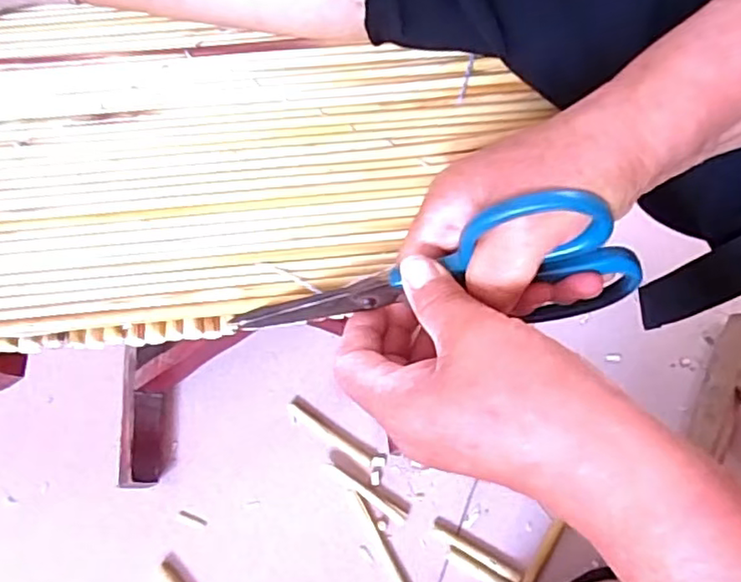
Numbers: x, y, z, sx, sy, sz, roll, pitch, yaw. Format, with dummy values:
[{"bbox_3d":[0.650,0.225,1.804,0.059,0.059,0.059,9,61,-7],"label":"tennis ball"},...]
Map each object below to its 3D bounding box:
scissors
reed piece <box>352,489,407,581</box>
[{"bbox_3d":[0.024,-0.005,0.285,0.182,0.094,0.022,-9,60,17],"label":"scissors"},{"bbox_3d":[0.012,0.222,0.543,0.008,0.006,0.106,-25,65,-14],"label":"reed piece"}]

